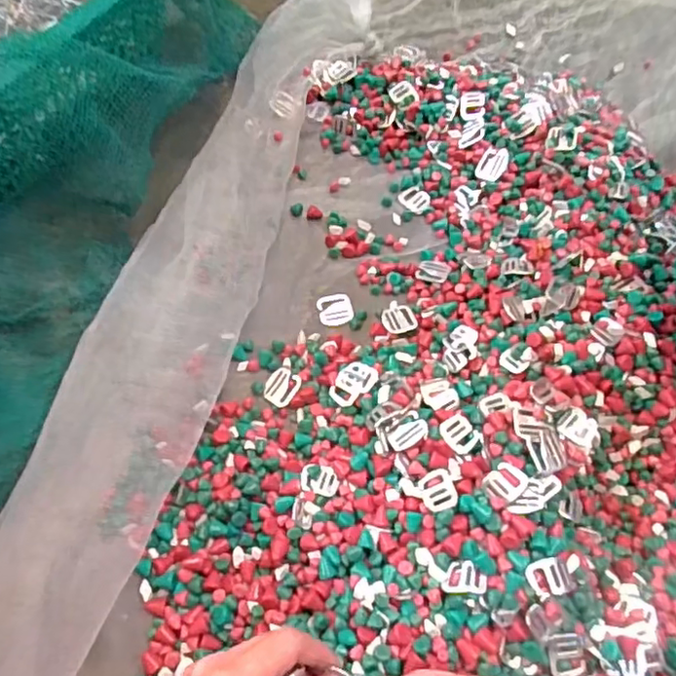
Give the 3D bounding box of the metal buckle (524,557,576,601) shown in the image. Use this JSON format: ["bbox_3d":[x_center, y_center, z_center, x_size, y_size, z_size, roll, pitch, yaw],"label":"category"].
[{"bbox_3d":[0.161,0.180,0.453,0.039,0.008,0.026,-8,66,-16],"label":"metal buckle"}]

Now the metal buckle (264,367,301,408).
[{"bbox_3d":[-0.053,0.046,0.568,0.030,0.005,0.035,33,67,11],"label":"metal buckle"}]

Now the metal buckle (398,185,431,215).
[{"bbox_3d":[0.088,-0.157,0.678,0.035,0.004,0.028,41,69,15],"label":"metal buckle"}]

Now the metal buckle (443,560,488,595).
[{"bbox_3d":[0.095,0.179,0.450,0.033,0.004,0.024,-11,42,23],"label":"metal buckle"}]

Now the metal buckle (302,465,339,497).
[{"bbox_3d":[-0.016,0.121,0.514,0.033,0.004,0.026,7,59,11],"label":"metal buckle"}]

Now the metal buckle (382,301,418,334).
[{"bbox_3d":[0.060,-0.021,0.603,0.031,0.005,0.039,-17,49,-4],"label":"metal buckle"}]

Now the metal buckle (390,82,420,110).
[{"bbox_3d":[0.077,-0.282,0.700,0.028,0.004,0.033,-31,81,12],"label":"metal buckle"}]

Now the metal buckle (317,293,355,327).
[{"bbox_3d":[-0.002,-0.029,0.620,0.036,0.004,0.034,-14,71,-14],"label":"metal buckle"}]

